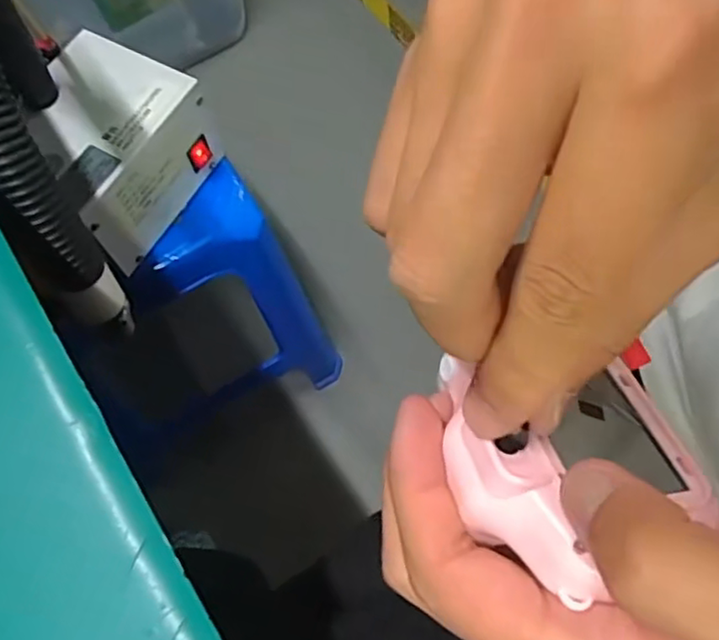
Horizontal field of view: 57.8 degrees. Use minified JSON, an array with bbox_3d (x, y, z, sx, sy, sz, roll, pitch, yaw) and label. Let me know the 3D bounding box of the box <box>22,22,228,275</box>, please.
[{"bbox_3d":[-0.222,-0.153,0.587,0.131,0.101,0.148,33,72,14],"label":"box"}]

